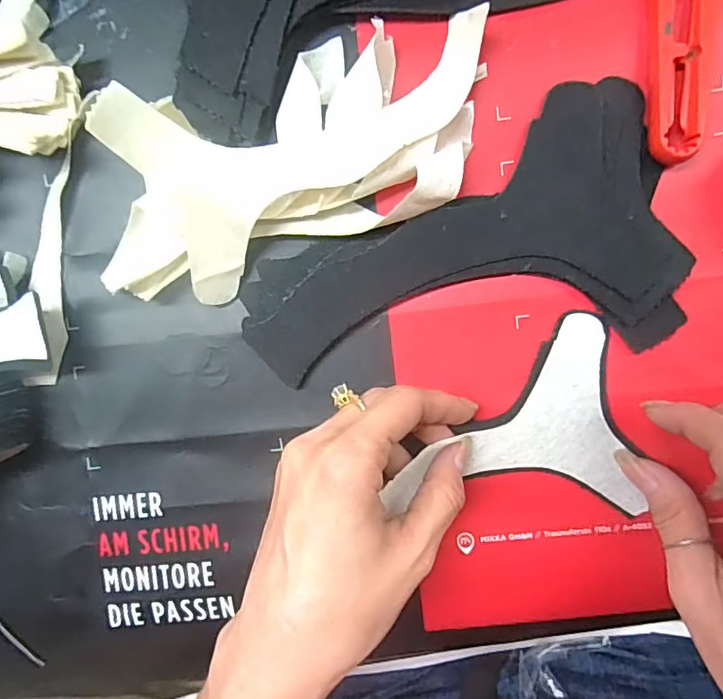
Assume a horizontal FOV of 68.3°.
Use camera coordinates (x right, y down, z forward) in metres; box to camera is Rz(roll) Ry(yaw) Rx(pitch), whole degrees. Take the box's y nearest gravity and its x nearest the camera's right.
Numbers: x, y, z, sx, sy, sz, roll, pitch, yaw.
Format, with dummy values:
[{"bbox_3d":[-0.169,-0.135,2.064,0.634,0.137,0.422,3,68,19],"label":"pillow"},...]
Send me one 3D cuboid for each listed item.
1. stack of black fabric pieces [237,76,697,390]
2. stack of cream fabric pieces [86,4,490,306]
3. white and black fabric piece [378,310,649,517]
[{"bbox_3d":[0.045,-0.034,0.246,0.197,0.009,0.111,-21,93,6],"label":"stack of black fabric pieces"},{"bbox_3d":[-0.034,-0.080,0.229,0.198,0.044,0.083,-23,93,6],"label":"stack of cream fabric pieces"},{"bbox_3d":[0.074,0.028,0.242,0.111,0.022,0.088,5,95,4],"label":"white and black fabric piece"}]

